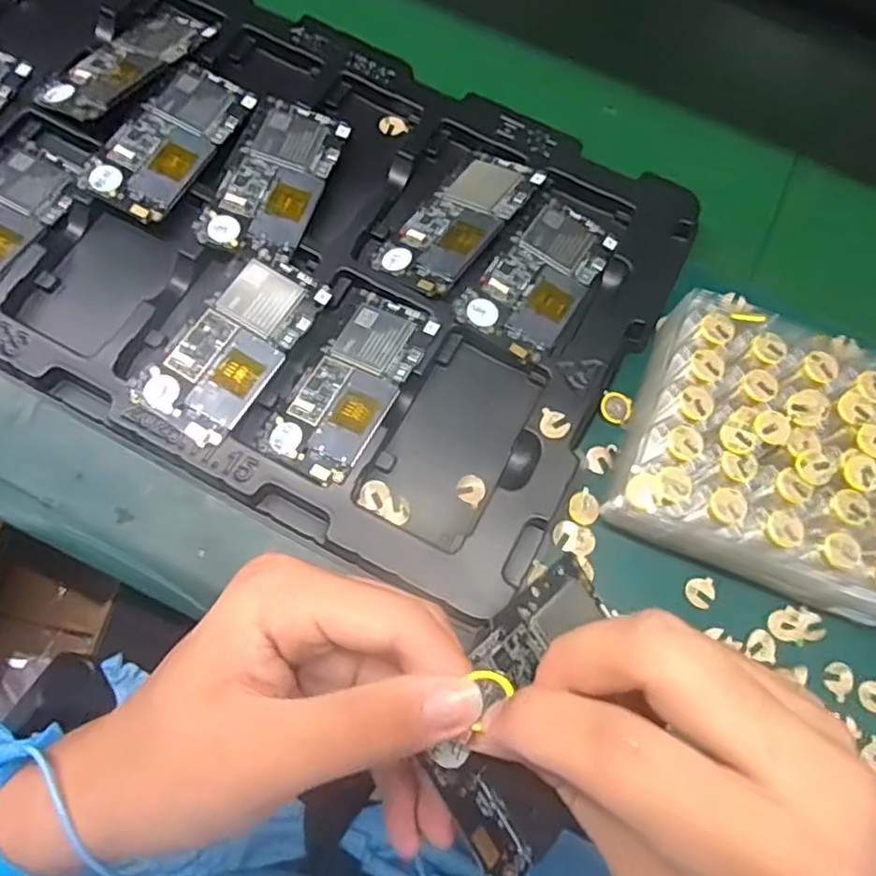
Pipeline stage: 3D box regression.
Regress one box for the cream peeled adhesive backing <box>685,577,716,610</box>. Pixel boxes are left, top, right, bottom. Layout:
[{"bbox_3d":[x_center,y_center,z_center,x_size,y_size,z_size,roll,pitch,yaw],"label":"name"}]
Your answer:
[{"bbox_3d":[0.158,0.093,0.394,0.018,0.004,0.018,1,71,-2],"label":"cream peeled adhesive backing"}]

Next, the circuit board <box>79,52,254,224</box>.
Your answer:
[{"bbox_3d":[-0.182,-0.206,0.453,0.064,0.006,0.126,28,71,6],"label":"circuit board"}]

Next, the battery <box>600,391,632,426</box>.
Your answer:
[{"bbox_3d":[0.115,-0.020,0.426,0.020,0.007,0.019,31,71,7],"label":"battery"}]

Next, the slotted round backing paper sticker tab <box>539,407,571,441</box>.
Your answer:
[{"bbox_3d":[0.071,-0.008,0.403,0.017,0.004,0.018,1,71,-2],"label":"slotted round backing paper sticker tab"}]

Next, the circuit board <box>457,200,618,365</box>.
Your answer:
[{"bbox_3d":[0.069,-0.109,0.434,0.063,0.006,0.121,32,71,8],"label":"circuit board"}]

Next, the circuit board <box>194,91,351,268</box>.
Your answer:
[{"bbox_3d":[-0.111,-0.177,0.447,0.065,0.005,0.126,17,70,2],"label":"circuit board"}]

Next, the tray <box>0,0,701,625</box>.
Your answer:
[{"bbox_3d":[-0.135,-0.156,0.451,0.552,0.033,0.329,28,72,7],"label":"tray"}]

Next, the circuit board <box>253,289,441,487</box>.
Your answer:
[{"bbox_3d":[-0.054,-0.034,0.407,0.062,0.007,0.124,26,73,21],"label":"circuit board"}]

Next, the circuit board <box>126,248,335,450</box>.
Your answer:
[{"bbox_3d":[-0.125,-0.058,0.404,0.063,0.005,0.125,31,73,7],"label":"circuit board"}]

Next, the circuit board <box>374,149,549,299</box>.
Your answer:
[{"bbox_3d":[0.015,-0.148,0.447,0.062,0.006,0.123,30,71,26],"label":"circuit board"}]

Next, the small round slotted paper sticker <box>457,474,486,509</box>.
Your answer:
[{"bbox_3d":[0.020,0.031,0.400,0.017,0.004,0.019,23,70,4],"label":"small round slotted paper sticker"}]

